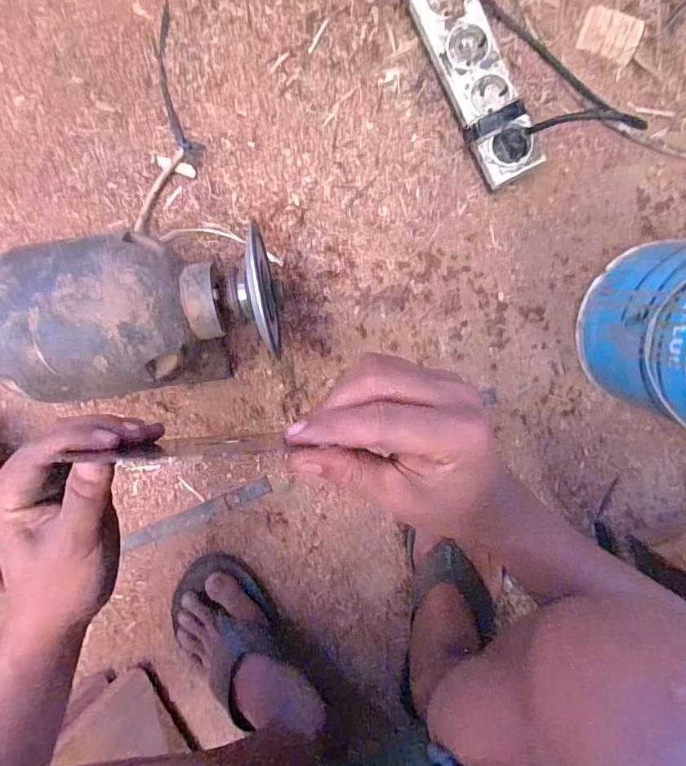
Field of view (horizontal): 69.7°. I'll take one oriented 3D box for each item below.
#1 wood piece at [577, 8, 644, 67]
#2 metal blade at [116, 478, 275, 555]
[{"bbox_3d":[0.298,-0.386,0.545,0.063,0.010,0.045,25,89,0],"label":"wood piece"},{"bbox_3d":[-0.165,0.147,0.546,0.178,0.010,0.020,-23,89,0],"label":"metal blade"}]

